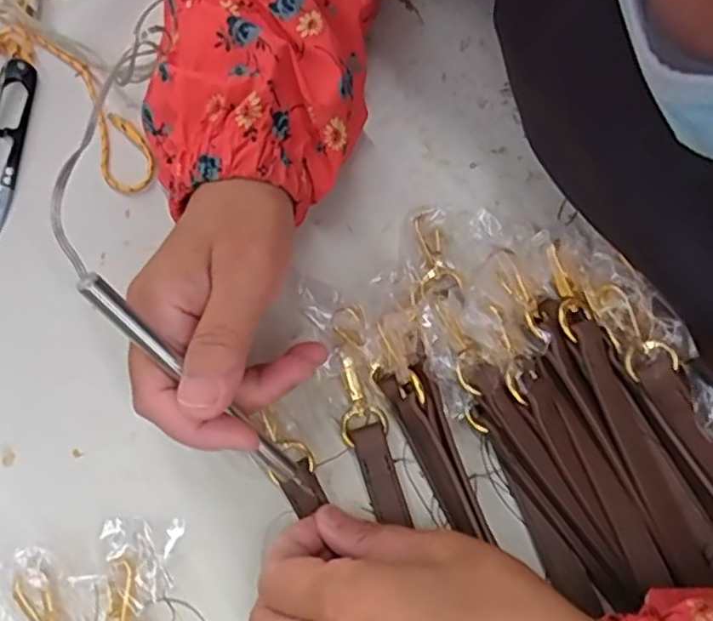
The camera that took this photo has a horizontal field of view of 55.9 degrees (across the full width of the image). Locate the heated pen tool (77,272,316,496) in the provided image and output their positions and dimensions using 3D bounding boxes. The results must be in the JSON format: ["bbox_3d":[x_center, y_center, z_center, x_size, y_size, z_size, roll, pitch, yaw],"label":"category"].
[{"bbox_3d":[-0.057,0.036,0.268,0.009,0.005,0.139,-46,123,-13],"label":"heated pen tool"}]

